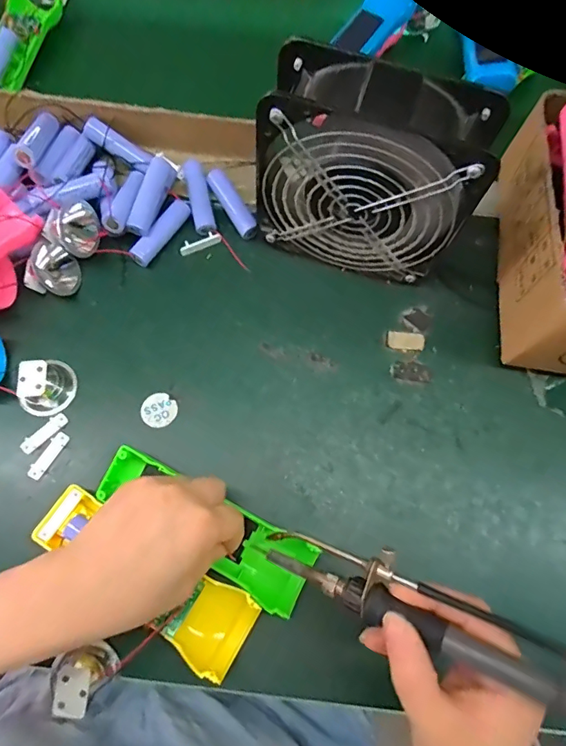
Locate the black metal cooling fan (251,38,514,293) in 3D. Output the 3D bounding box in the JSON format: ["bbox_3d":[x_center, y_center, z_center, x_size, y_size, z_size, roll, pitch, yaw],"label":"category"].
[{"bbox_3d":[0.060,-0.139,0.338,0.144,0.149,0.060,17,72,3],"label":"black metal cooling fan"}]

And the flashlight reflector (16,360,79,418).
[{"bbox_3d":[-0.179,0.010,0.349,0.036,0.025,0.042,2,72,-2],"label":"flashlight reflector"}]

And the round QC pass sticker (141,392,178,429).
[{"bbox_3d":[-0.096,0.029,0.357,0.026,0.004,0.026,1,72,-2],"label":"round QC pass sticker"}]

